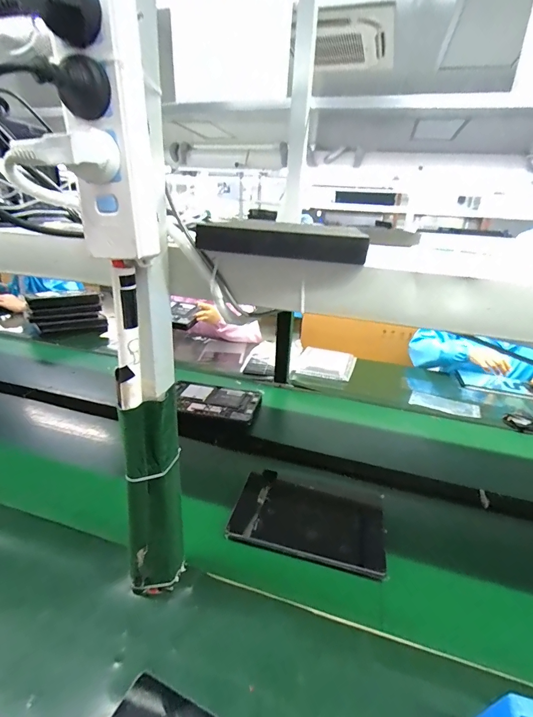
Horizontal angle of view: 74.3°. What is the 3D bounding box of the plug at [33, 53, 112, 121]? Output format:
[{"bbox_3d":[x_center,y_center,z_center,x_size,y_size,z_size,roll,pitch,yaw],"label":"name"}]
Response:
[{"bbox_3d":[-0.137,-0.194,0.250,0.031,0.035,0.039,22,29,39],"label":"plug"}]

